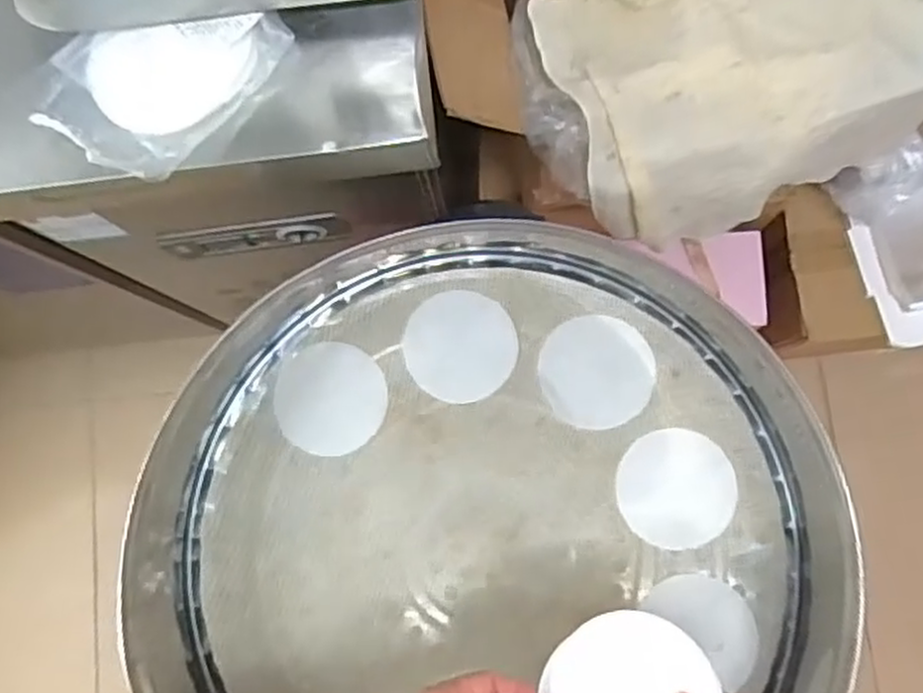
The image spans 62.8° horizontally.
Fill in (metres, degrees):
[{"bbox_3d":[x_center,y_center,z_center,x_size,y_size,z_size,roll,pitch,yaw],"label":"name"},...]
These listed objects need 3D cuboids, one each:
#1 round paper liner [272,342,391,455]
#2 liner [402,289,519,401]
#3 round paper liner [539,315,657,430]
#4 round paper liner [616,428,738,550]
[{"bbox_3d":[-0.112,0.044,0.644,0.093,0.005,0.093,1,81,4],"label":"round paper liner"},{"bbox_3d":[-0.001,0.000,0.648,0.094,0.005,0.093,-3,81,4],"label":"liner"},{"bbox_3d":[0.114,0.021,0.631,0.094,0.004,0.090,-1,81,4],"label":"round paper liner"},{"bbox_3d":[0.178,0.117,0.623,0.093,0.004,0.094,0,86,2],"label":"round paper liner"}]

